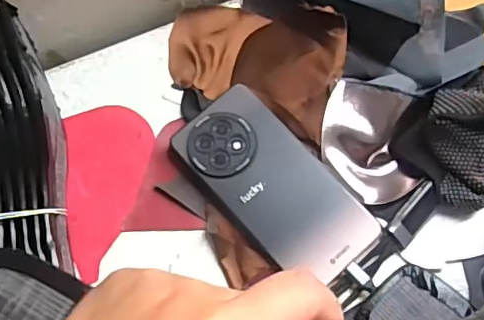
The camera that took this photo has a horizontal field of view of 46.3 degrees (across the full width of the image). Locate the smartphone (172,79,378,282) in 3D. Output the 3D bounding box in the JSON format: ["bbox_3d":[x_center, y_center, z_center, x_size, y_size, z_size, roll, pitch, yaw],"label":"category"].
[{"bbox_3d":[0.024,0.020,0.431,0.079,0.005,0.159,-41,79,-10],"label":"smartphone"}]

